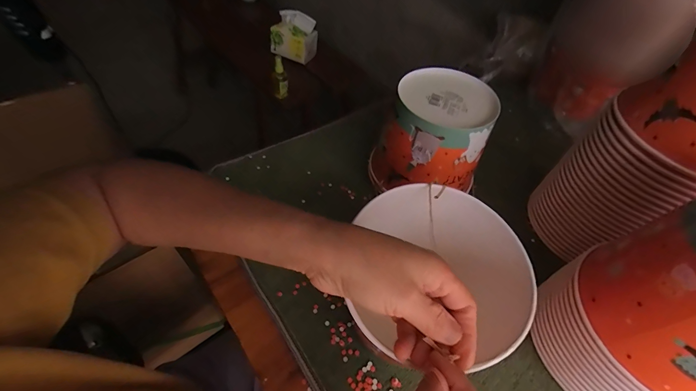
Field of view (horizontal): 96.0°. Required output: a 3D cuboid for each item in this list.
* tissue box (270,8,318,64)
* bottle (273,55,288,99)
[{"bbox_3d":[-0.181,-0.533,1.052,0.130,0.118,0.103,29,55,15],"label":"tissue box"},{"bbox_3d":[-0.202,-0.348,0.925,0.043,0.121,0.042,-7,54,-11],"label":"bottle"}]

